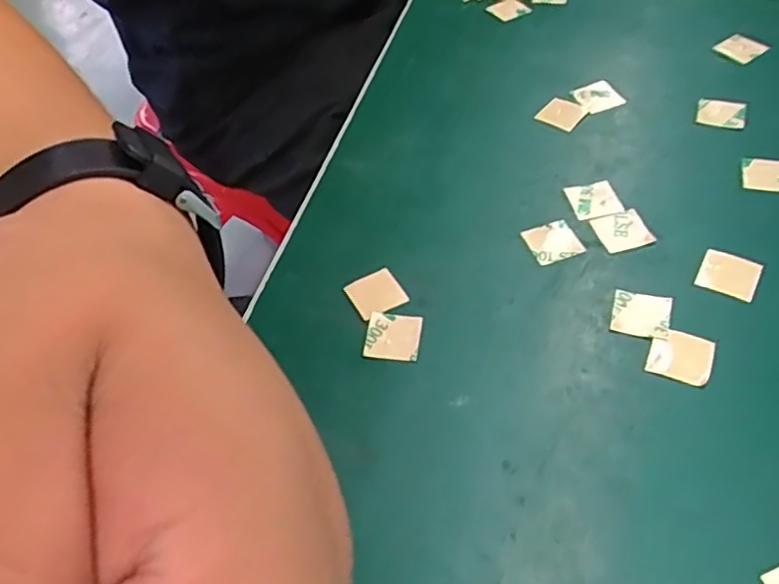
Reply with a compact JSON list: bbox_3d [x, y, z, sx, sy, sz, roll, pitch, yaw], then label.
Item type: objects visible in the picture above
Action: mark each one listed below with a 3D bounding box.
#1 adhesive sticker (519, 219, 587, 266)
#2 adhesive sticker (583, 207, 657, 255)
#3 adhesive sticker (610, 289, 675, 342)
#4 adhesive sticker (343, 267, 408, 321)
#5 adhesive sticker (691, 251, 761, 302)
[{"bbox_3d":[0.051,-0.016,0.200,0.015,0.004,0.015,-21,54,-3],"label":"adhesive sticker"},{"bbox_3d":[0.071,-0.019,0.200,0.015,0.004,0.016,-23,57,2],"label":"adhesive sticker"},{"bbox_3d":[0.070,0.006,0.178,0.015,0.004,0.015,15,54,17],"label":"adhesive sticker"},{"bbox_3d":[-0.004,0.000,0.193,0.015,0.004,0.016,-25,51,-14],"label":"adhesive sticker"},{"bbox_3d":[0.098,-0.005,0.185,0.016,0.004,0.015,24,64,25],"label":"adhesive sticker"}]

